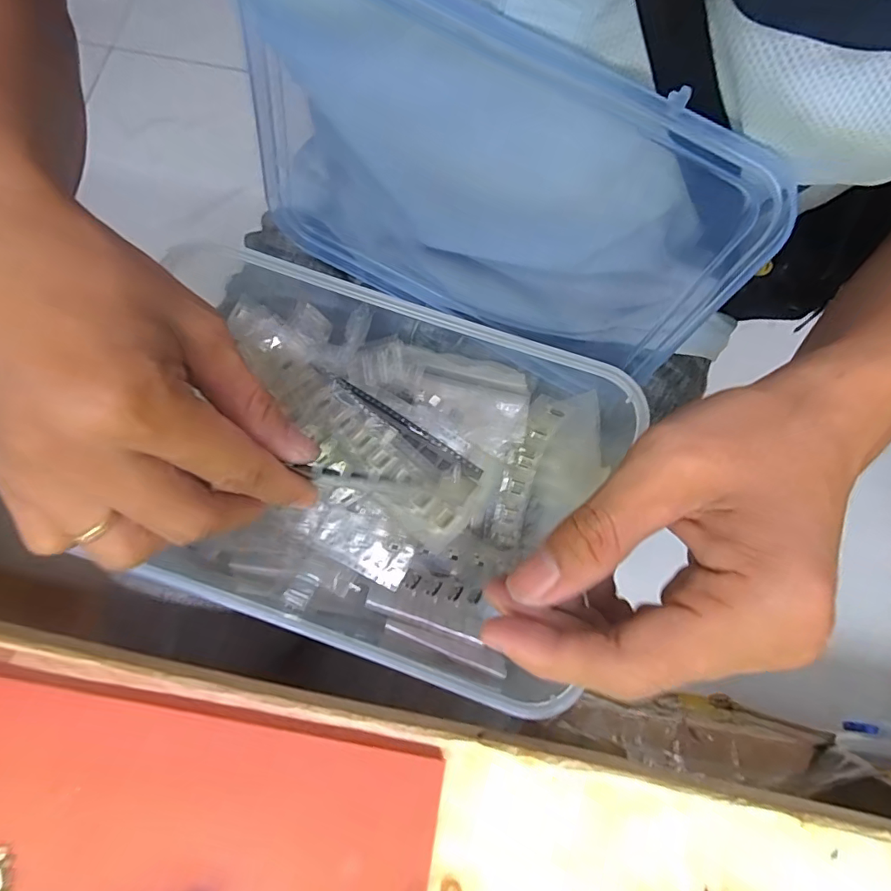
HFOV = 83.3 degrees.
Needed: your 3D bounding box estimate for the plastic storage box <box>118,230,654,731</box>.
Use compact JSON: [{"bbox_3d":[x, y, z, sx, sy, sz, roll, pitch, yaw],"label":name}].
[{"bbox_3d":[-0.042,0.008,0.264,0.246,0.051,0.182,18,75,3],"label":"plastic storage box"}]

